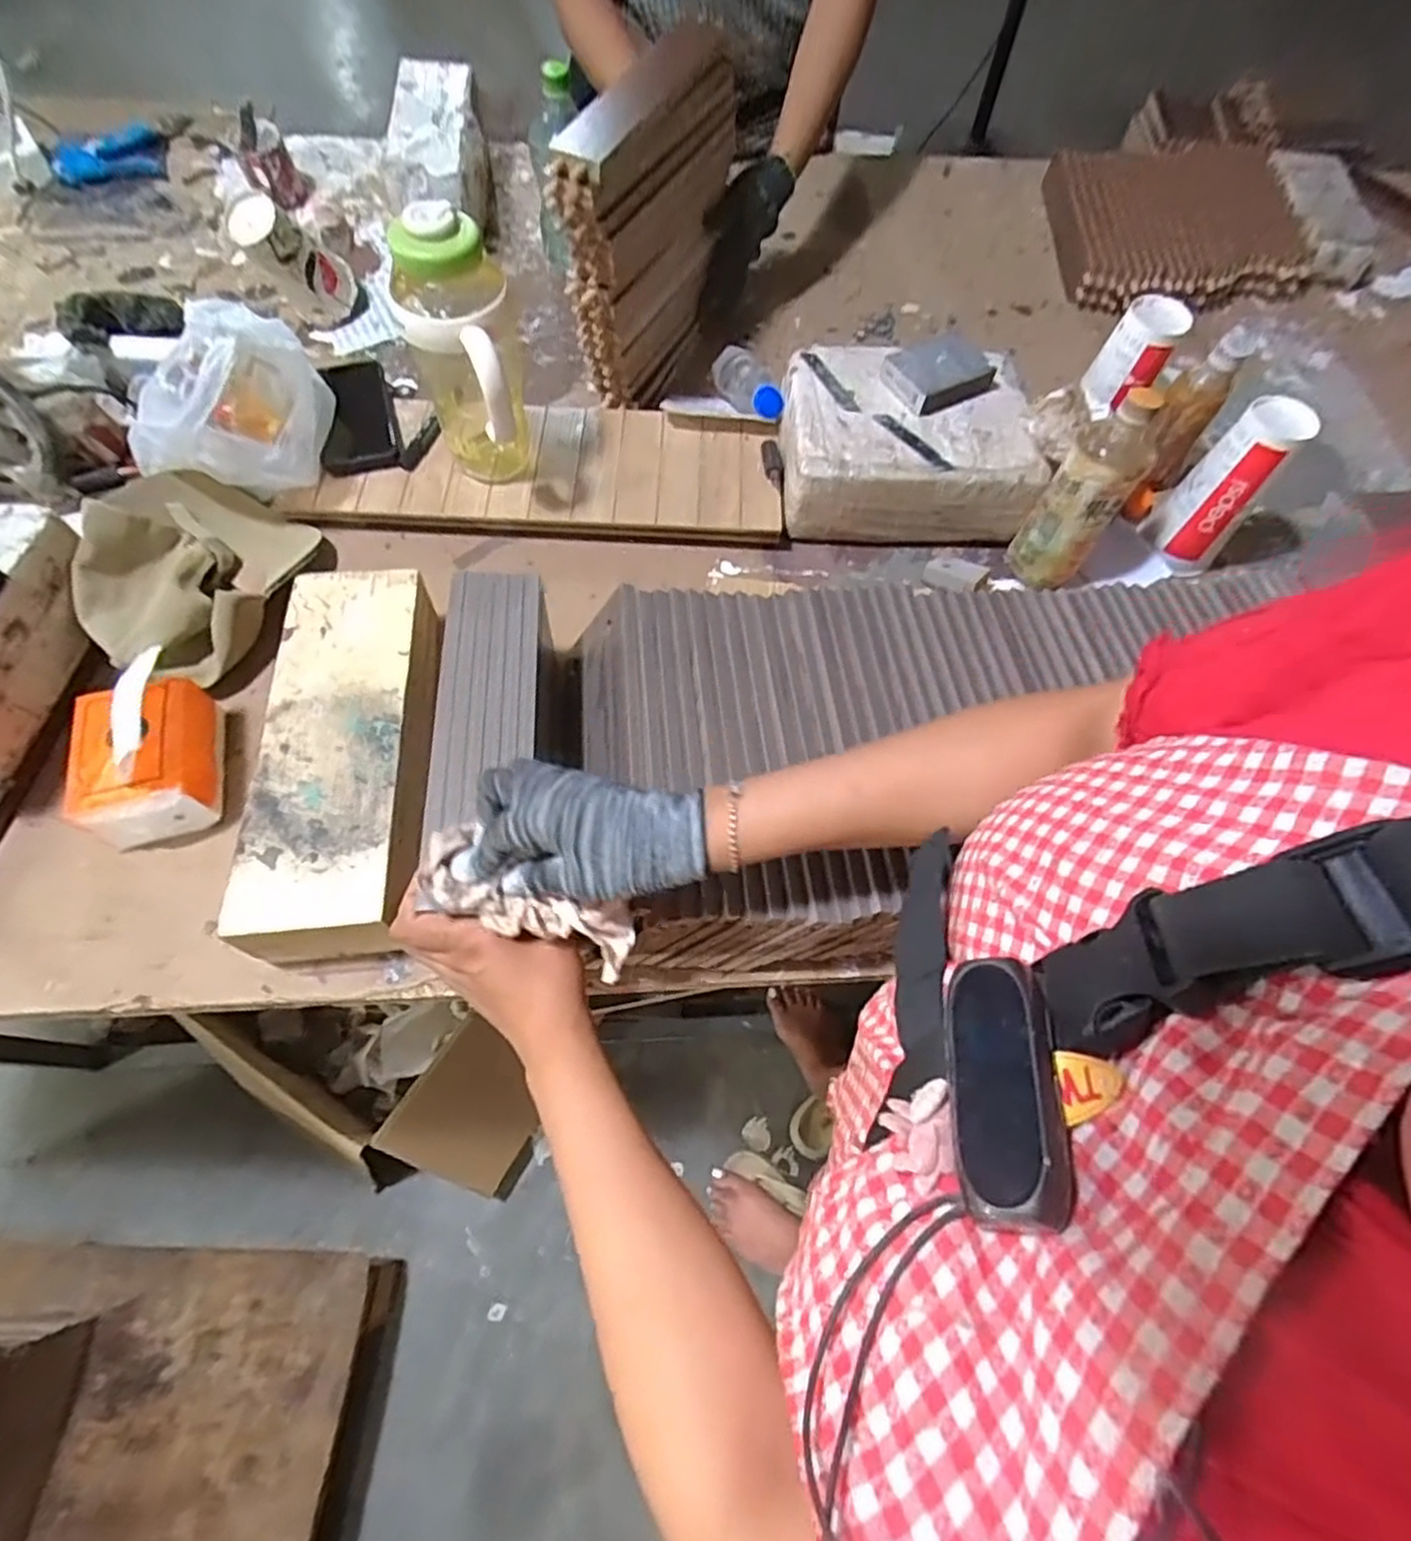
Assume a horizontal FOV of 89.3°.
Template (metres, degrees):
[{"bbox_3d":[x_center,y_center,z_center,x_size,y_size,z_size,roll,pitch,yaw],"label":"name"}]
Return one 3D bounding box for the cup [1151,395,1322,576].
[{"bbox_3d":[0.527,-0.288,0.732,0.075,0.166,0.058,36,68,18],"label":"cup"}]

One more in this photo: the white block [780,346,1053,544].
[{"bbox_3d":[0.218,-0.358,0.789,0.259,0.101,0.192,1,62,1],"label":"white block"}]

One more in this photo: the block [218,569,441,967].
[{"bbox_3d":[-0.295,-0.022,0.595,0.117,0.072,0.347,-6,62,-3],"label":"block"}]

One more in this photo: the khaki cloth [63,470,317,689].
[{"bbox_3d":[-0.487,-0.192,0.681,0.154,0.085,0.232,2,62,1],"label":"khaki cloth"}]

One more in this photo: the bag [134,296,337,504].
[{"bbox_3d":[-0.457,-0.346,0.690,0.190,0.167,0.108,-34,67,-16],"label":"bag"}]

